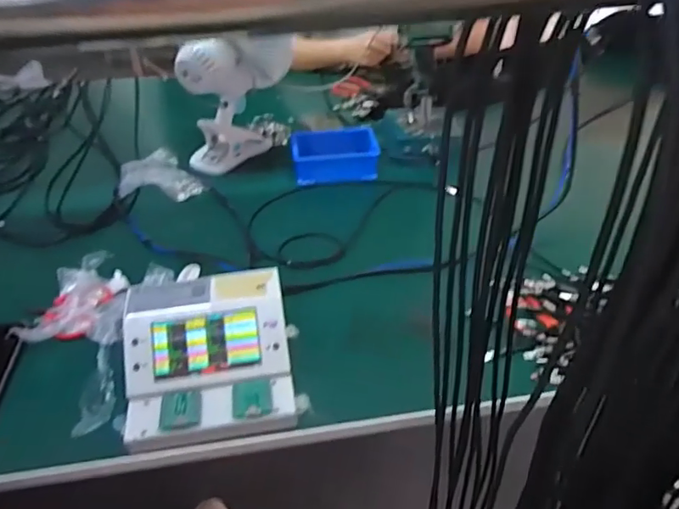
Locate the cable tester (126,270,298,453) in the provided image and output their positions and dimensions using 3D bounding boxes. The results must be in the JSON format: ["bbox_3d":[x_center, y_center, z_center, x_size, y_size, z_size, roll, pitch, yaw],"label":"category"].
[{"bbox_3d":[-0.142,0.109,0.563,0.172,0.076,0.167,-8,42,-7],"label":"cable tester"}]

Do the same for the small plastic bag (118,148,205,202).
[{"bbox_3d":[-0.314,-0.143,0.887,0.135,0.045,0.127,-18,44,-17],"label":"small plastic bag"}]

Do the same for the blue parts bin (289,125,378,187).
[{"bbox_3d":[-0.009,-0.184,0.933,0.152,0.049,0.111,-4,42,-3],"label":"blue parts bin"}]

